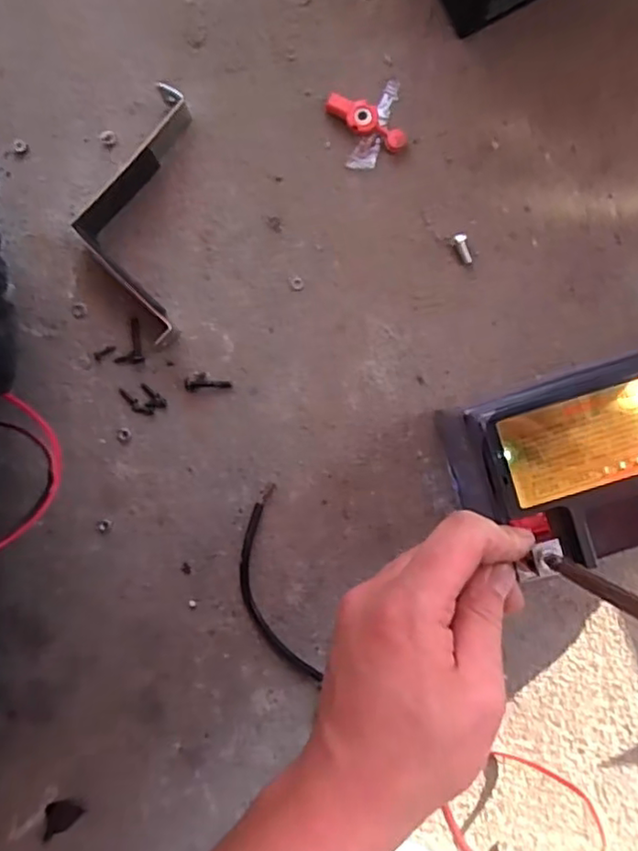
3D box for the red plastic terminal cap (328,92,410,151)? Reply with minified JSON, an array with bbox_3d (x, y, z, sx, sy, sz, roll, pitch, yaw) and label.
[{"bbox_3d":[0.026,-0.166,0.343,0.048,0.009,0.016,30,93,-2],"label":"red plastic terminal cap"}]

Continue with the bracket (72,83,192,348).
[{"bbox_3d":[-0.101,-0.112,0.337,0.049,0.025,0.131,4,93,-1],"label":"bracket"}]

